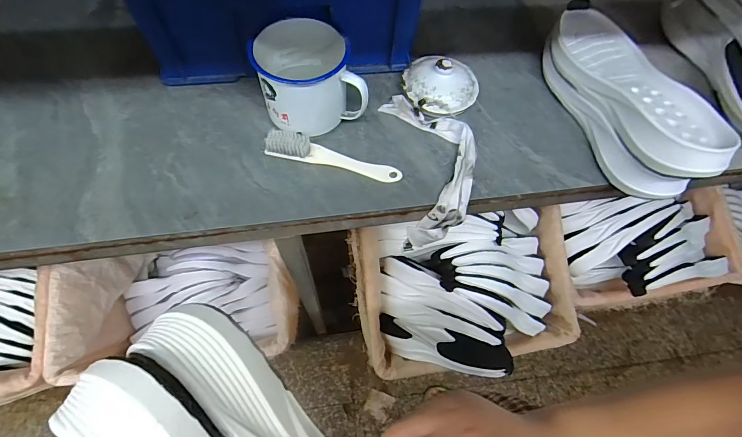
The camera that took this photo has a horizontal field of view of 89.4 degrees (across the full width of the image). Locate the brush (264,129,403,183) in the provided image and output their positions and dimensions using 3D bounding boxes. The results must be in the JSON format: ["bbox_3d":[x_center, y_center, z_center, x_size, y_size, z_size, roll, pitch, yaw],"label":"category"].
[{"bbox_3d":[-0.044,-0.075,0.440,0.161,0.026,0.031,13,61,3],"label":"brush"}]

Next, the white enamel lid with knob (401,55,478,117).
[{"bbox_3d":[0.089,-0.177,0.489,0.097,0.050,0.089,2,61,-3],"label":"white enamel lid with knob"}]

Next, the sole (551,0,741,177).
[{"bbox_3d":[0.309,-0.175,0.454,0.102,0.047,0.293,-5,64,-6],"label":"sole"}]

